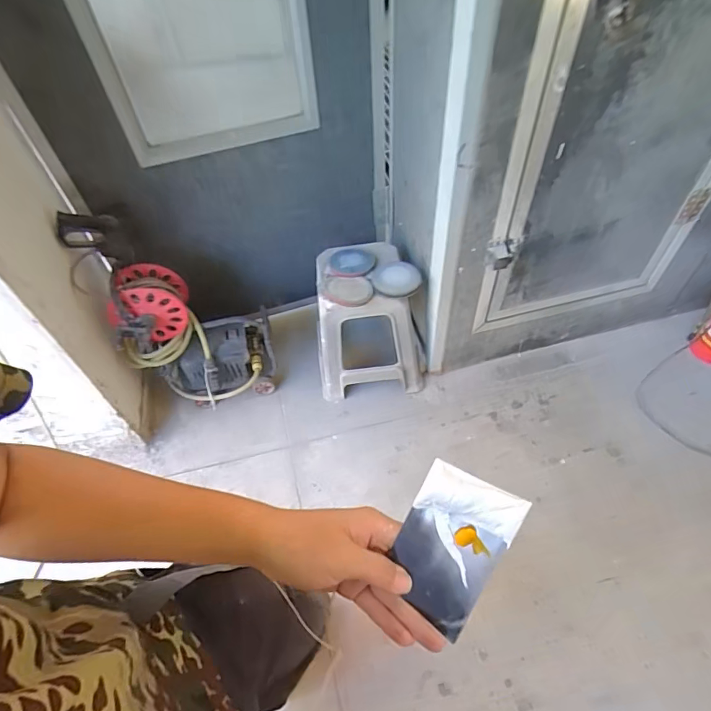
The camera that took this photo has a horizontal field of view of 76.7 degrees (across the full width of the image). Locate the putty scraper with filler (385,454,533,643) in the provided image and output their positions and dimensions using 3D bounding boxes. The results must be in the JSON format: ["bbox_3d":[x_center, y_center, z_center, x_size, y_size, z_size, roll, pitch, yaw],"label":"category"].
[{"bbox_3d":[0.070,0.147,0.338,0.073,0.011,0.121,25,104,10],"label":"putty scraper with filler"}]

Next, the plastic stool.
[{"bbox_3d":[0.048,-0.113,1.556,0.353,0.455,0.368,-5,57,-2],"label":"plastic stool"}]

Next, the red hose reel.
[{"bbox_3d":[-0.632,-0.124,1.409,0.242,0.265,0.215,-21,59,-12],"label":"red hose reel"}]

